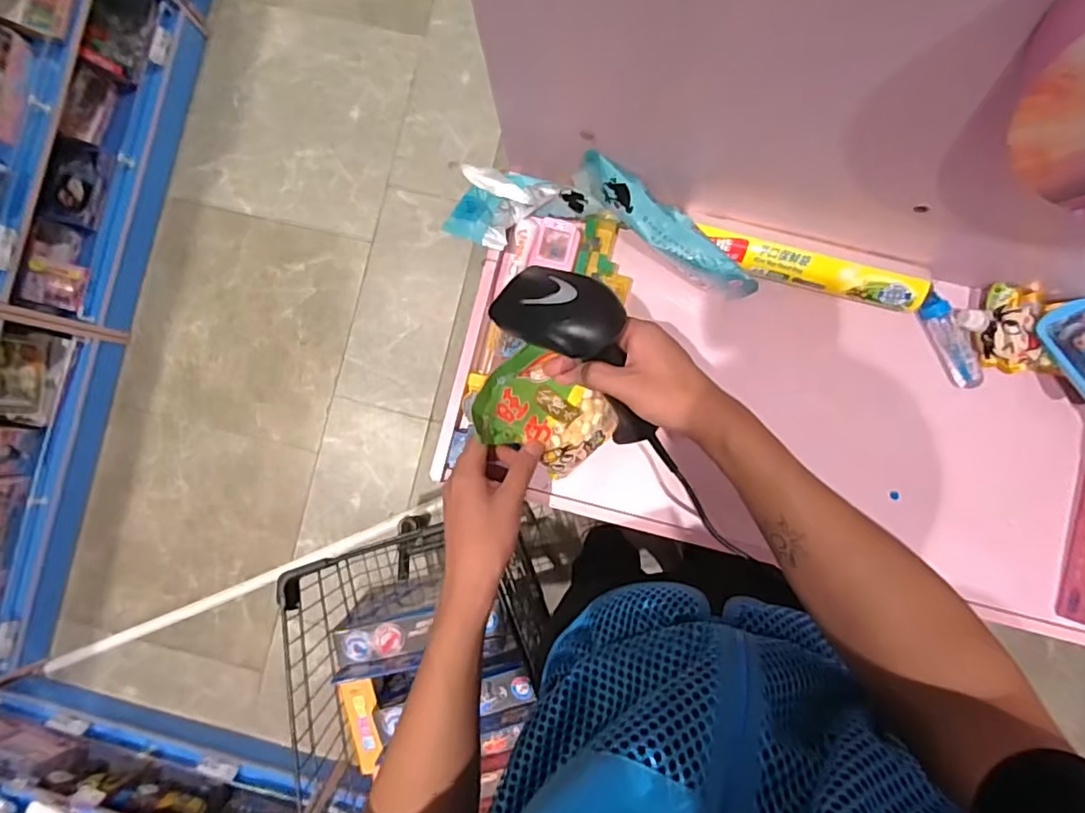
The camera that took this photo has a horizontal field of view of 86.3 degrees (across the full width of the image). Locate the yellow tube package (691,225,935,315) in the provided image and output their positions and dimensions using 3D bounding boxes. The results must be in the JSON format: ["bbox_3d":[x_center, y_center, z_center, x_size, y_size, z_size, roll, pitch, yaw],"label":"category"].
[{"bbox_3d":[0.273,-0.136,0.593,0.226,0.044,0.034,13,88,3],"label":"yellow tube package"}]

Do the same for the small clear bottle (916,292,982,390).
[{"bbox_3d":[0.423,-0.067,0.597,0.027,0.020,0.100,-28,86,1],"label":"small clear bottle"}]

